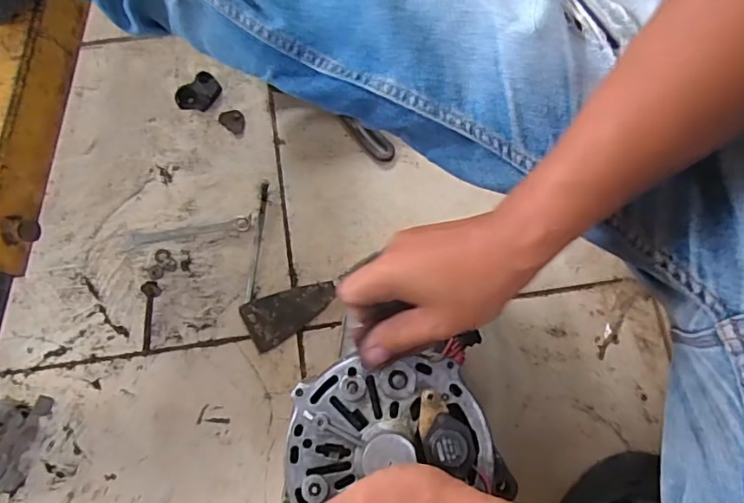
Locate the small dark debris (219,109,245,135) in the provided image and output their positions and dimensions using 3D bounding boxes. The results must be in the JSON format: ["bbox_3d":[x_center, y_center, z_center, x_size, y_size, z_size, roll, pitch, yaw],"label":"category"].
[{"bbox_3d":[-0.170,-0.162,0.661,0.036,0.004,0.026,38,80,8],"label":"small dark debris"}]

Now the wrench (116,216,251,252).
[{"bbox_3d":[-0.216,-0.021,0.619,0.146,0.004,0.022,-8,77,-2],"label":"wrench"}]

